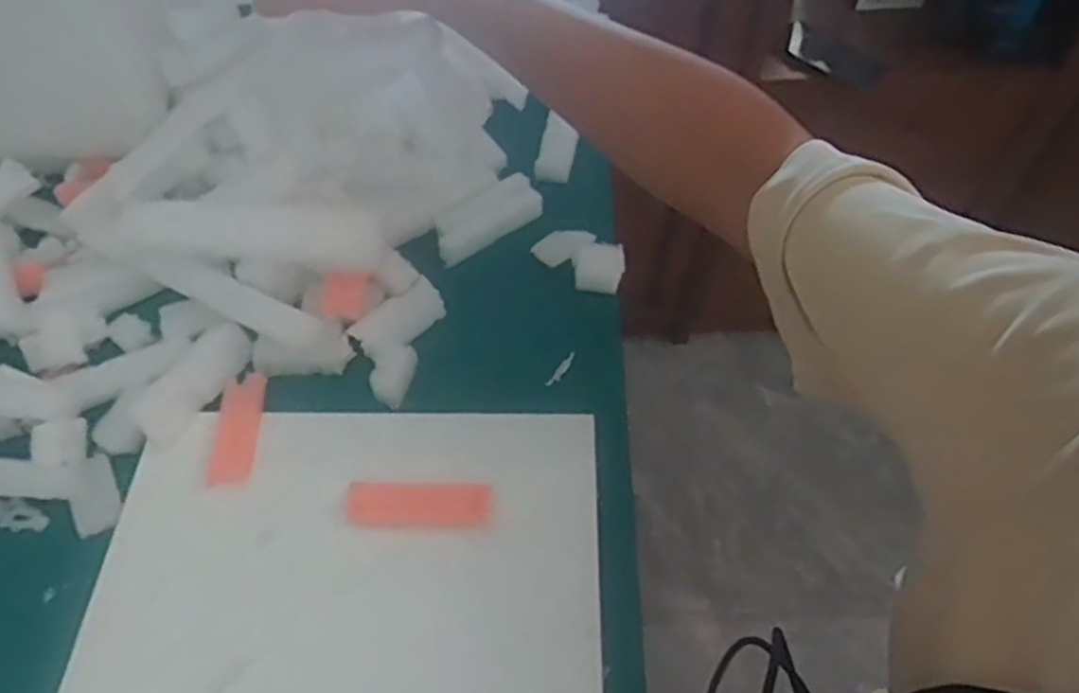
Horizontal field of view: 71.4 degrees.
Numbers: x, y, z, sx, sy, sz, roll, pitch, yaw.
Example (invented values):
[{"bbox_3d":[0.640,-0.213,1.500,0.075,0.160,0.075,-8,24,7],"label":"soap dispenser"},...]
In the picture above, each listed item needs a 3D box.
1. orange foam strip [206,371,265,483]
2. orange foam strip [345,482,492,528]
[{"bbox_3d":[-0.200,0.053,0.502,0.027,0.004,0.083,-3,55,-2],"label":"orange foam strip"},{"bbox_3d":[-0.076,0.099,0.469,0.090,0.004,0.030,2,55,2],"label":"orange foam strip"}]

